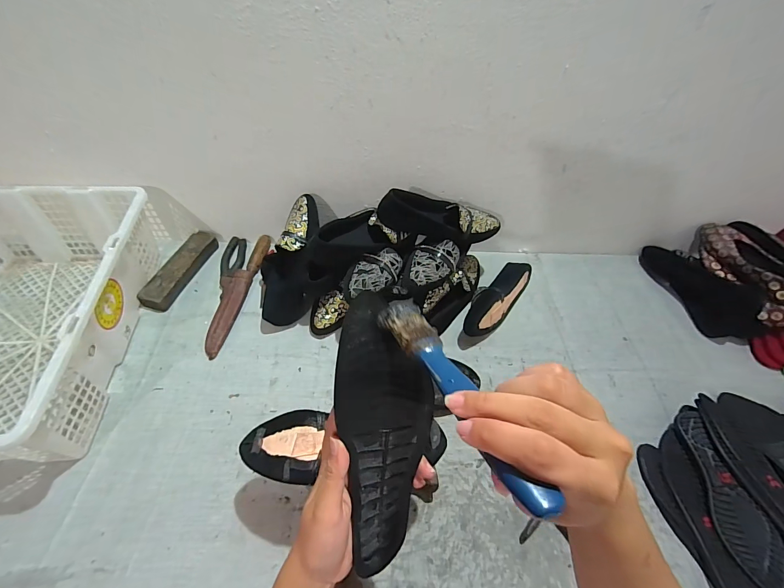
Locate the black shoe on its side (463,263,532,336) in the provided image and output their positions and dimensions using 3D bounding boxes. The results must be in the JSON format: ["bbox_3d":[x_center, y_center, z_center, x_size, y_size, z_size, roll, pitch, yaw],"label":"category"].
[{"bbox_3d":[0.223,0.003,0.748,0.077,0.080,0.250,33,55,19],"label":"black shoe on its side"}]

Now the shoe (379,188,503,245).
[{"bbox_3d":[0.098,-0.140,0.676,0.258,0.081,0.072,7,50,-18],"label":"shoe"}]

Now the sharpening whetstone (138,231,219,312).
[{"bbox_3d":[-0.445,-0.057,0.744,0.058,0.042,0.206,13,51,4],"label":"sharpening whetstone"}]

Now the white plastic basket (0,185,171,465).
[{"bbox_3d":[-0.625,0.019,0.586,0.352,0.165,0.525,-2,52,-8],"label":"white plastic basket"}]

